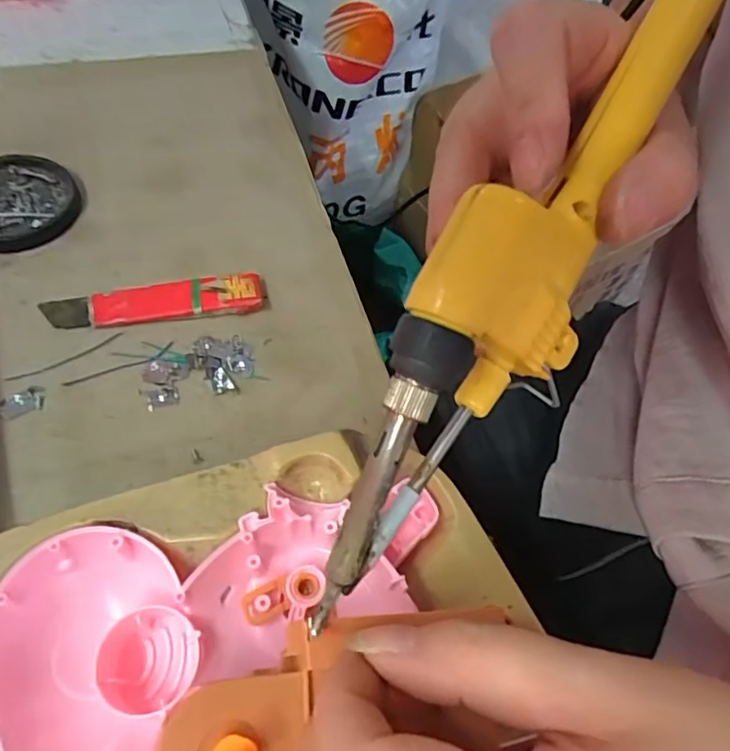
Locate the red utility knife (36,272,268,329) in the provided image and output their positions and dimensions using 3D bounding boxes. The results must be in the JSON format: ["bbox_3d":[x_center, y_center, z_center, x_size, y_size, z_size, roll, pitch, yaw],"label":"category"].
[{"bbox_3d":[-0.105,-0.037,0.290,0.106,0.009,0.021,-7,59,-11],"label":"red utility knife"}]

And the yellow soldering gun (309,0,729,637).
[{"bbox_3d":[0.047,-0.039,0.144,0.036,0.033,0.217,31,83,17],"label":"yellow soldering gun"}]

